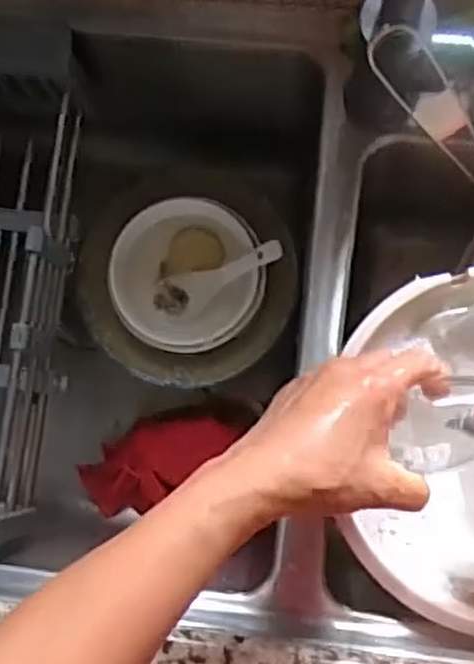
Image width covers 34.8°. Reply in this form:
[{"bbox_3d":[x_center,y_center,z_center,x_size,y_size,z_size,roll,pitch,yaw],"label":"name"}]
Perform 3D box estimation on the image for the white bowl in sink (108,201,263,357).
[{"bbox_3d":[-0.043,-0.052,0.690,0.131,0.044,0.136,-1,83,6],"label":"white bowl in sink"}]

